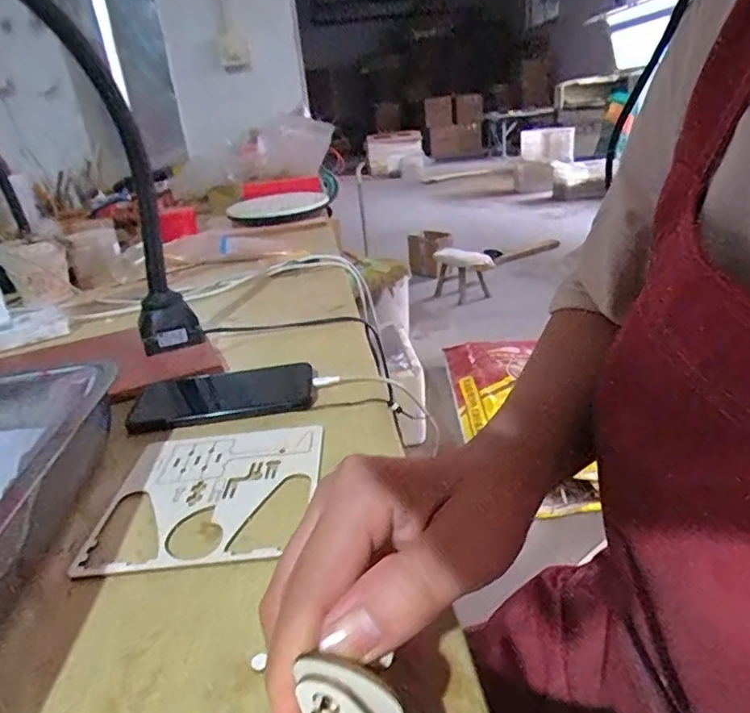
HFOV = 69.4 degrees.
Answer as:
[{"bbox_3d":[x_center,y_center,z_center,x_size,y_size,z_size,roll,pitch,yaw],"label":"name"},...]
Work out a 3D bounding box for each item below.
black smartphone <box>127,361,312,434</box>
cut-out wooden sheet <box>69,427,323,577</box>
[{"bbox_3d":[-0.139,0.035,0.502,0.164,0.010,0.082,-8,24,-3],"label":"black smartphone"},{"bbox_3d":[-0.113,0.092,0.379,0.142,0.006,0.139,-6,24,1],"label":"cut-out wooden sheet"}]

